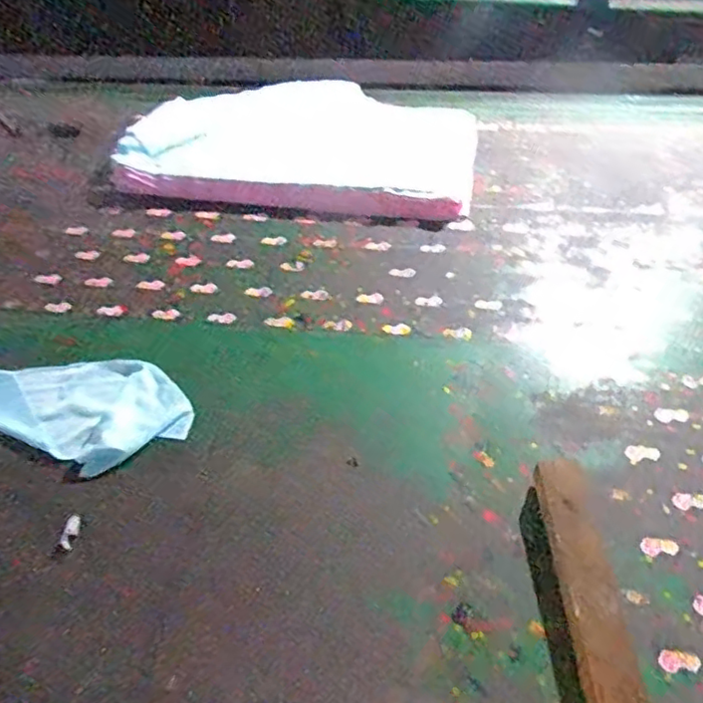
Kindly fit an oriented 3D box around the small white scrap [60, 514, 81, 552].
[{"bbox_3d":[-0.291,0.188,0.648,0.015,0.008,0.035,5,66,8],"label":"small white scrap"}]

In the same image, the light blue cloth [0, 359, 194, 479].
[{"bbox_3d":[-0.365,0.048,0.760,0.355,0.032,0.146,16,55,16],"label":"light blue cloth"}]

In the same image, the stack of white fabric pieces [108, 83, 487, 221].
[{"bbox_3d":[-0.077,-0.333,1.004,0.540,0.066,0.269,6,53,9],"label":"stack of white fabric pieces"}]

